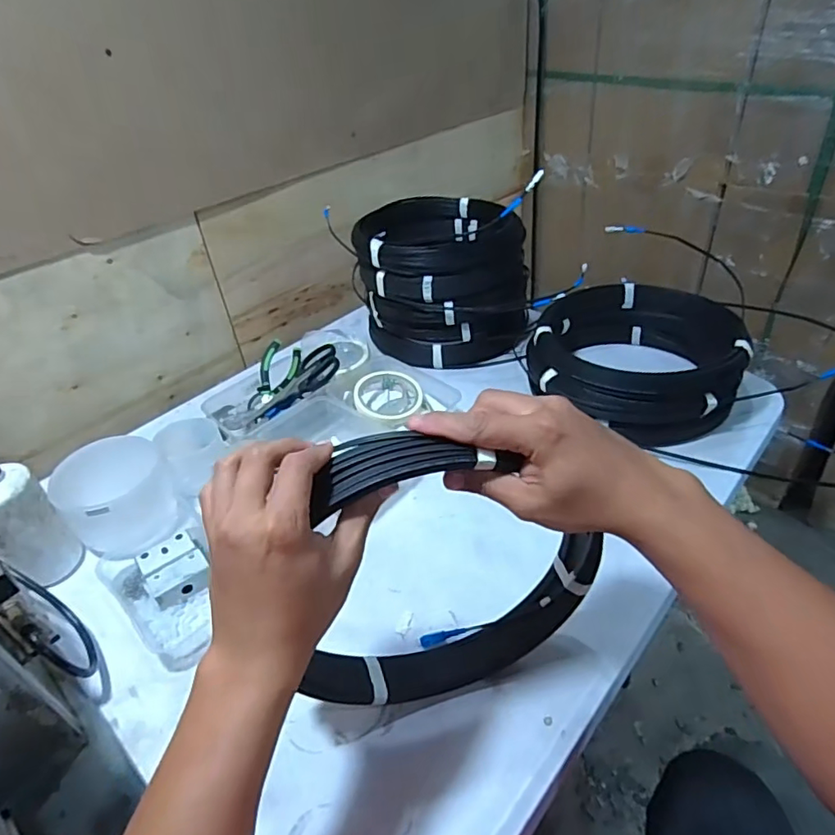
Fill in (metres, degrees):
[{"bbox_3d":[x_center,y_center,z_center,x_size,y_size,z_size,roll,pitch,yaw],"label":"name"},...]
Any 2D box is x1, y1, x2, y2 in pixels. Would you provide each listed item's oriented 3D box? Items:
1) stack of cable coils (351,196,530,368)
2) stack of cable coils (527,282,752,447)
[{"bbox_3d":[0.045,-0.243,0.955,0.267,0.202,0.267,-4,37,4],"label":"stack of cable coils"},{"bbox_3d":[0.311,-0.084,0.793,0.272,0.102,0.259,24,47,34],"label":"stack of cable coils"}]

